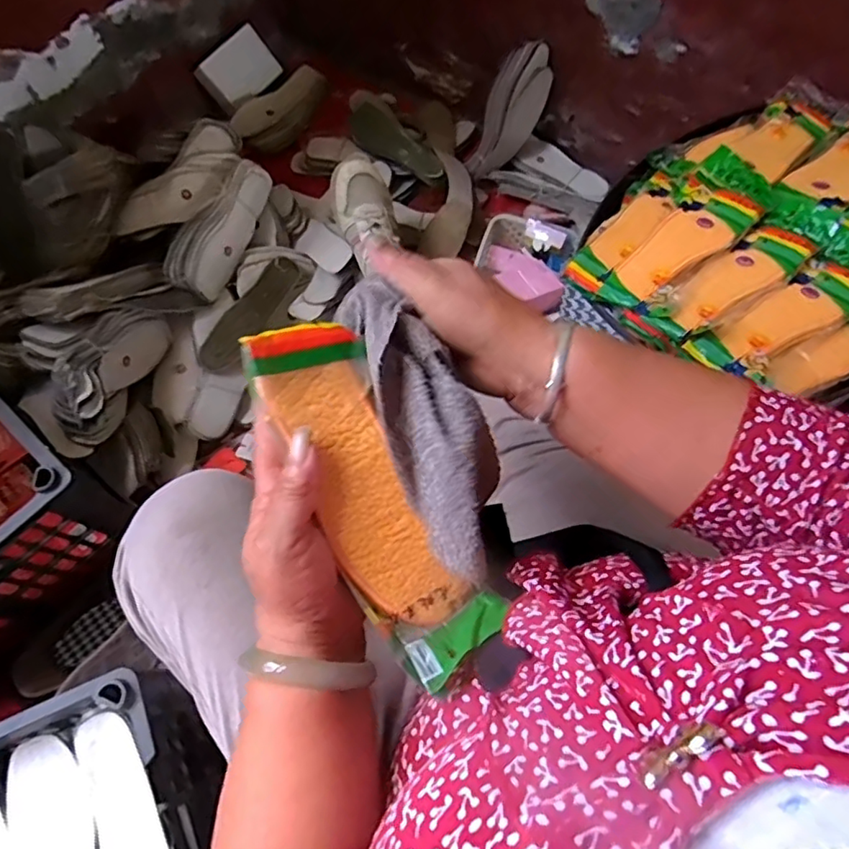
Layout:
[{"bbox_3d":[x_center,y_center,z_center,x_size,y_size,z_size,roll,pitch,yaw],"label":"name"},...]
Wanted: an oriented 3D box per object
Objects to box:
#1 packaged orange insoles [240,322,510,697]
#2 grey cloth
[{"bbox_3d":[-0.025,0.039,0.310,0.062,0.024,0.199,-27,94,-10],"label":"packaged orange insoles"},{"bbox_3d":[0.000,-0.006,0.321,0.052,0.037,0.178,-20,78,-7],"label":"grey cloth"}]

